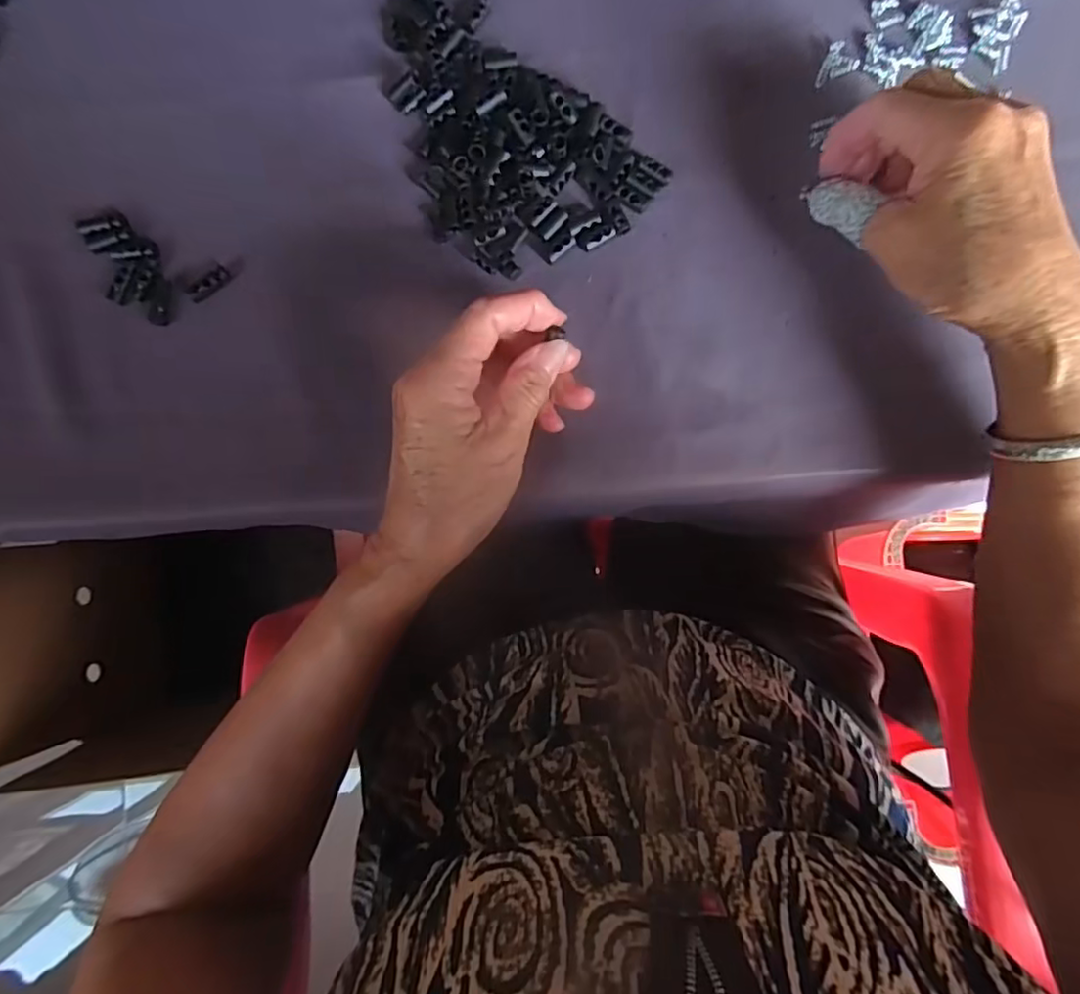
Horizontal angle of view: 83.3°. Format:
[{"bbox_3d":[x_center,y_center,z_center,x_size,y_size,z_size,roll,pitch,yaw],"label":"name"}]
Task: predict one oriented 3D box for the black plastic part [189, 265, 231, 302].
[{"bbox_3d":[-0.186,-0.120,0.340,0.025,0.006,0.010,-42,87,1],"label":"black plastic part"}]

